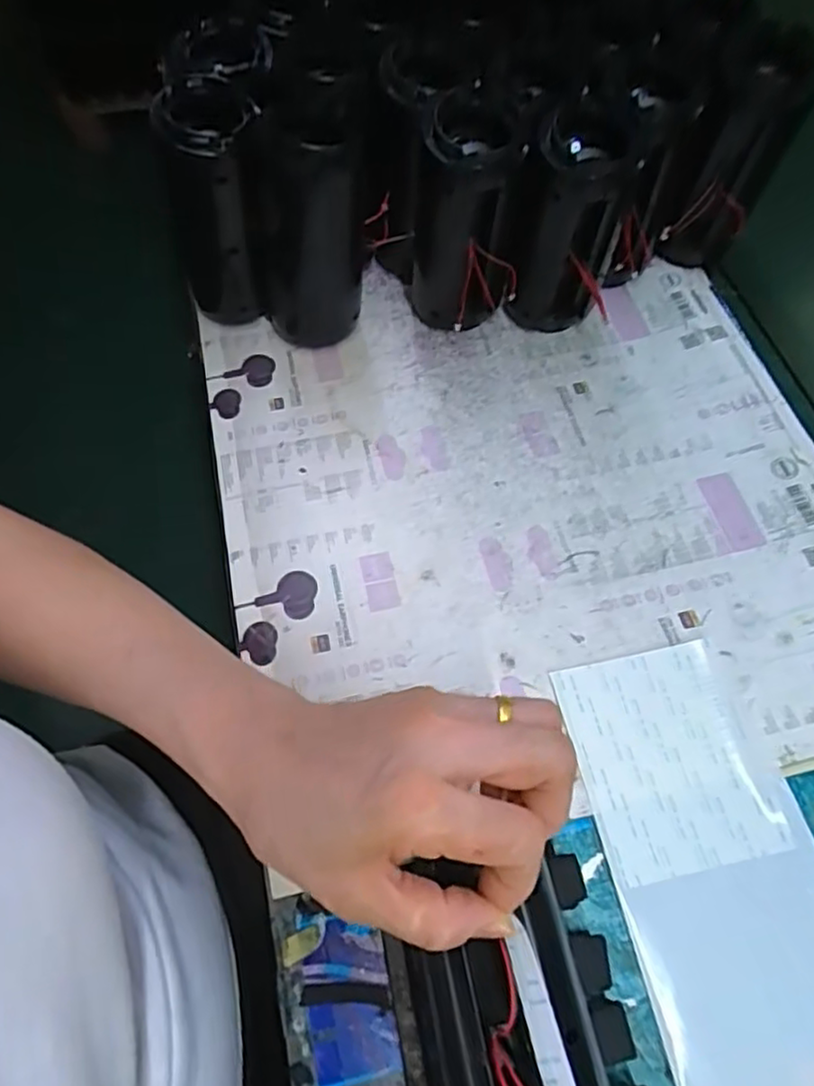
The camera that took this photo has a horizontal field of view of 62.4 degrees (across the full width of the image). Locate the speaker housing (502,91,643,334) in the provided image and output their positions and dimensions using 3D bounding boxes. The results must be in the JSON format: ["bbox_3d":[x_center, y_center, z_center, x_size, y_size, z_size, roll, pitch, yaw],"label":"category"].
[{"bbox_3d":[0.101,-0.202,0.441,0.065,0.145,0.055,5,62,4],"label":"speaker housing"}]

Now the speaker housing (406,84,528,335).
[{"bbox_3d":[0.036,-0.205,0.443,0.065,0.142,0.063,0,62,1],"label":"speaker housing"}]

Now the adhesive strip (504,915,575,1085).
[{"bbox_3d":[0.050,0.179,0.240,0.011,0.006,0.073,-23,63,12],"label":"adhesive strip"}]

